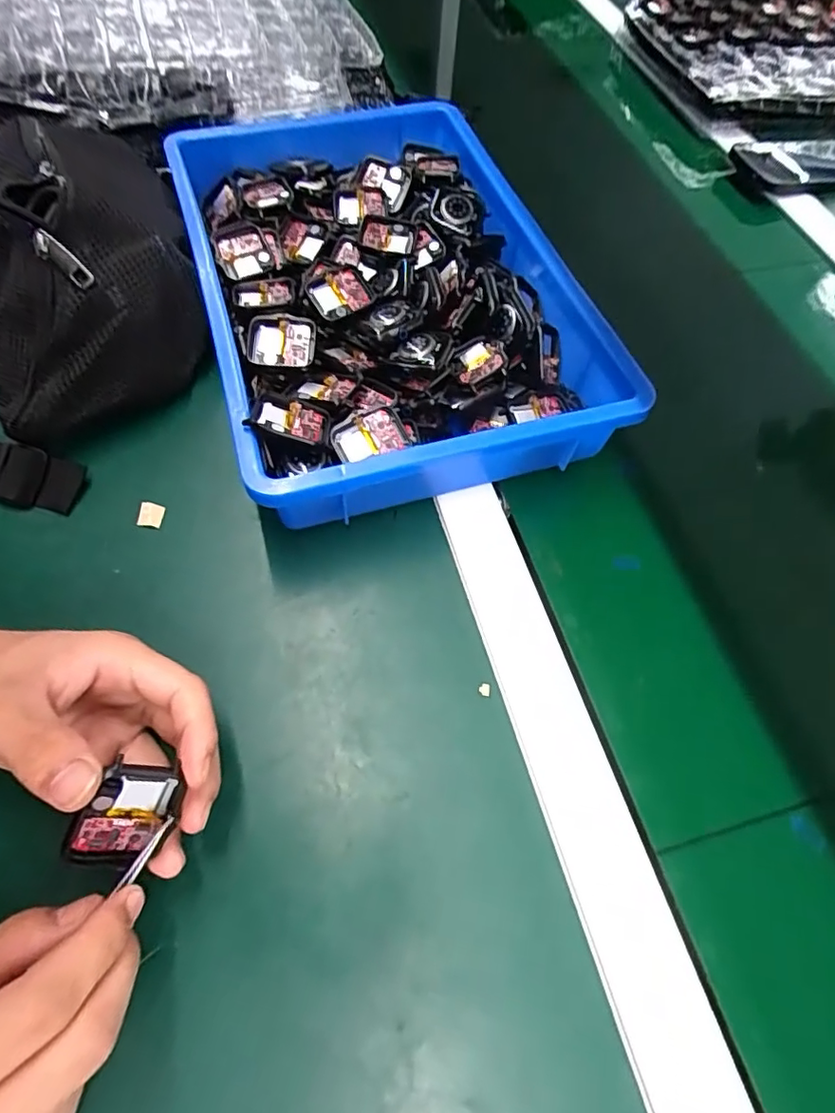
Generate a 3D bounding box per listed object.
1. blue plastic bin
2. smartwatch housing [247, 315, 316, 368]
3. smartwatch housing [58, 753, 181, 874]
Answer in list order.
[{"bbox_3d":[-0.031,-0.202,0.428,0.249,0.068,0.375,-15,63,-12],"label":"blue plastic bin"},{"bbox_3d":[-0.090,-0.140,0.370,0.045,0.010,0.036,-1,90,5],"label":"smartwatch housing"},{"bbox_3d":[-0.117,0.106,0.228,0.006,0.033,0.045,28,88,54],"label":"smartwatch housing"}]

